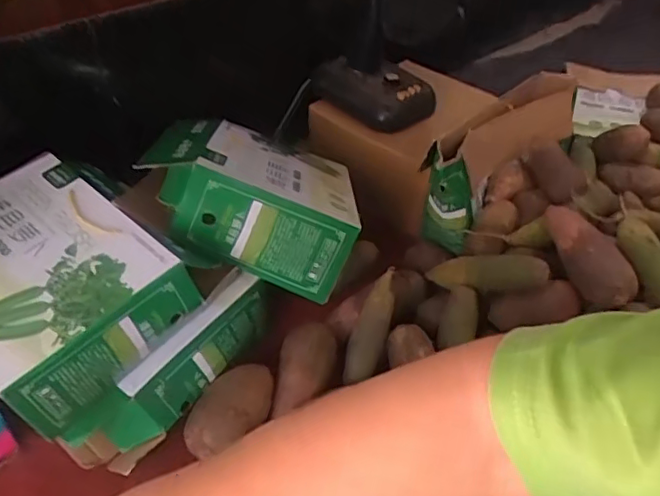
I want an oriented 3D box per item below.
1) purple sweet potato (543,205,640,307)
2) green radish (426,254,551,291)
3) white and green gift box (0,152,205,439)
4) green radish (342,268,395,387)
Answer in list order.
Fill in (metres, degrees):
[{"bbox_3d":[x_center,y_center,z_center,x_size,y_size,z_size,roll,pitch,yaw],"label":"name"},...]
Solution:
[{"bbox_3d":[0.388,0.013,0.892,0.088,0.068,0.183,-3,40,-4],"label":"purple sweet potato"},{"bbox_3d":[0.234,0.040,0.929,0.209,0.052,0.048,-5,27,47],"label":"green radish"},{"bbox_3d":[-0.393,0.036,0.853,0.372,0.138,0.298,32,49,32],"label":"white and green gift box"},{"bbox_3d":[0.070,0.124,0.938,0.053,0.177,0.047,21,8,23],"label":"green radish"}]

